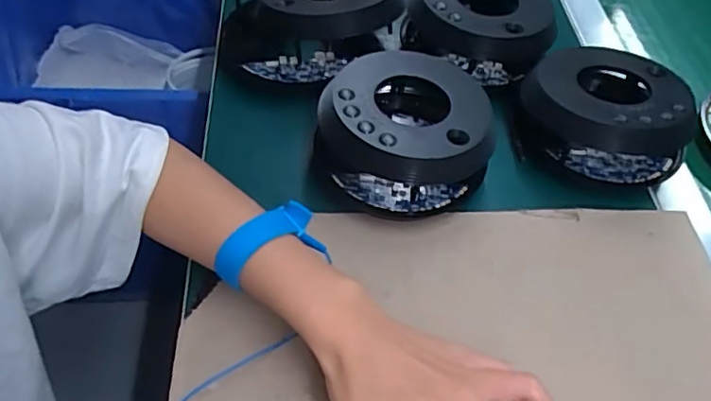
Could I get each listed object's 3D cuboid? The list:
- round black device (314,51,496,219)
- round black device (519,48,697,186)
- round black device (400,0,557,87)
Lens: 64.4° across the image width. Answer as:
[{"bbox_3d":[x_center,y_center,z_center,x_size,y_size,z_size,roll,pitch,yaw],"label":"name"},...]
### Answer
[{"bbox_3d":[0.034,-0.048,0.420,0.122,0.066,0.118,2,53,-3],"label":"round black device"},{"bbox_3d":[0.198,-0.076,0.457,0.123,0.063,0.117,2,53,-3],"label":"round black device"},{"bbox_3d":[0.106,-0.160,0.501,0.119,0.055,0.115,2,53,-3],"label":"round black device"}]

